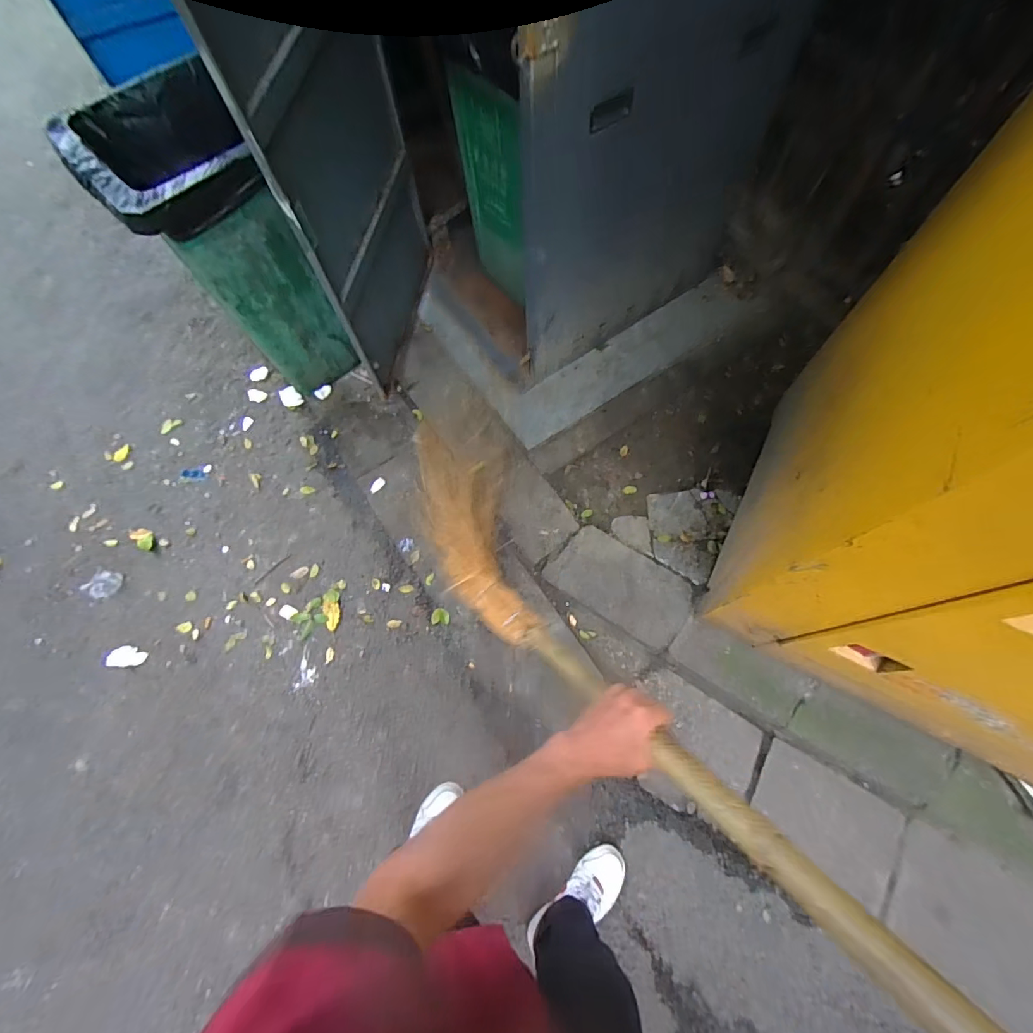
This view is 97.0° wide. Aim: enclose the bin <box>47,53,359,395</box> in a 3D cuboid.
[{"bbox_3d":[-0.822,-0.730,1.342,0.358,0.686,0.456,-33,72,-13],"label":"bin"}]

